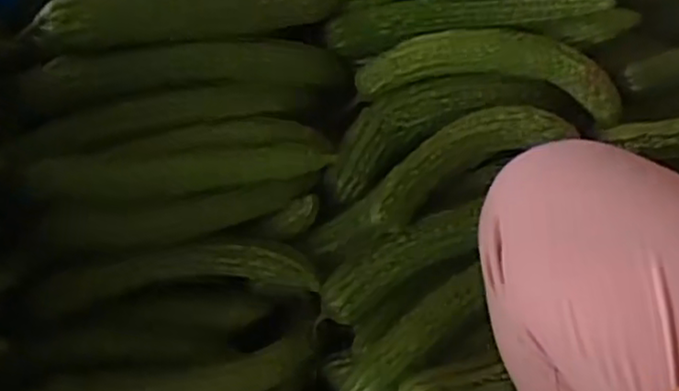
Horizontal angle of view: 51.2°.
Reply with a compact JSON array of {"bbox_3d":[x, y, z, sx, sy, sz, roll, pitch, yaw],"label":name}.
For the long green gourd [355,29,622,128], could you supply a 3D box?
[{"bbox_3d":[0.140,-0.121,0.667,0.240,0.051,0.087,15,48,20],"label":"long green gourd"}]

